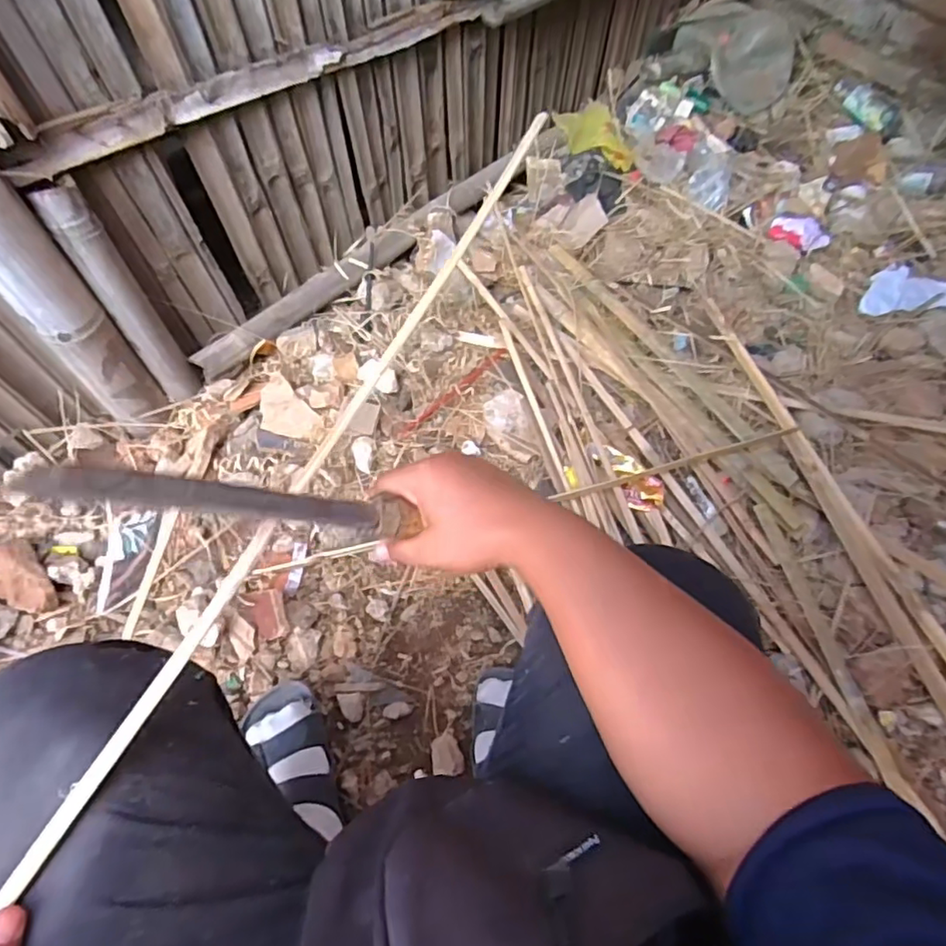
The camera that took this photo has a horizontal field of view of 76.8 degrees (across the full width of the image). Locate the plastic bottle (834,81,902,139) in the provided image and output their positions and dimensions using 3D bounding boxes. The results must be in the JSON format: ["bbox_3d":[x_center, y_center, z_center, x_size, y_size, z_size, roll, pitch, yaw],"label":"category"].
[{"bbox_3d":[0.847,-0.787,1.278,0.050,0.042,0.170,-37,72,-18],"label":"plastic bottle"}]

